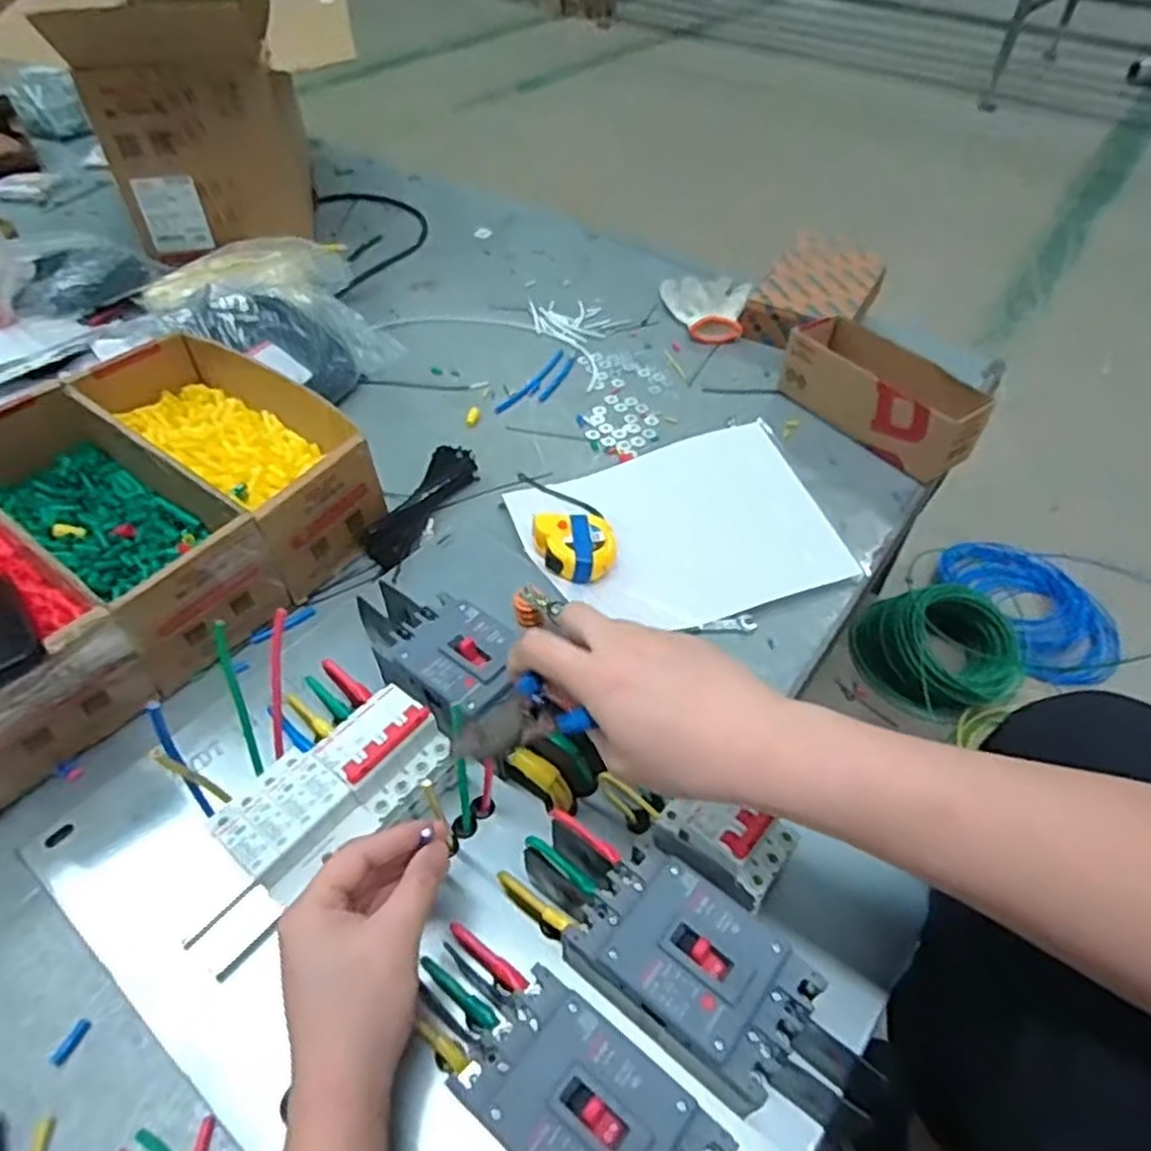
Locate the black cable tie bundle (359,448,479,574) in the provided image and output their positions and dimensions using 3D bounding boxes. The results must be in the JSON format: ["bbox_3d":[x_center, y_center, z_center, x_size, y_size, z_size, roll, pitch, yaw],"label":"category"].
[{"bbox_3d":[-0.154,-0.069,0.766,0.054,0.029,0.171,19,48,15],"label":"black cable tie bundle"}]

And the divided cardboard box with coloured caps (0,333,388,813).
[{"bbox_3d":[-0.449,-0.009,0.626,0.311,0.107,0.517,30,51,24],"label":"divided cardboard box with coloured caps"}]

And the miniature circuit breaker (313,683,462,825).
[{"bbox_3d":[-0.125,0.126,0.520,0.069,0.064,0.074,35,55,26],"label":"miniature circuit breaker"}]

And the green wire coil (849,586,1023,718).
[{"bbox_3d":[0.546,0.107,1.147,0.198,0.145,0.215,1,47,-1],"label":"green wire coil"}]

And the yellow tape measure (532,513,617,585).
[{"bbox_3d":[0.001,-0.026,0.694,0.074,0.035,0.069,-4,46,-7],"label":"yellow tape measure"}]

